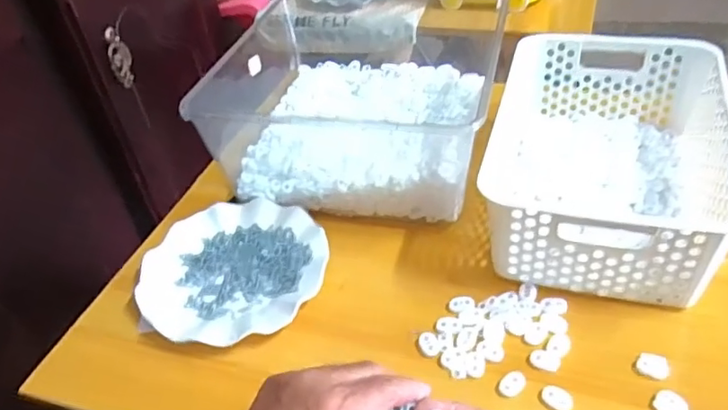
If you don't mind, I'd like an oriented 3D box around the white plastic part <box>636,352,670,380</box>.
[{"bbox_3d":[0.233,0.129,0.467,0.023,0.009,0.018,18,46,28],"label":"white plastic part"}]

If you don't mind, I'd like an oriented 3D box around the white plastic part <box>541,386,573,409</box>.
[{"bbox_3d":[0.151,0.151,0.454,0.024,0.004,0.017,27,50,34],"label":"white plastic part"}]

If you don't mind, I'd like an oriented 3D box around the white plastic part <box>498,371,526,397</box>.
[{"bbox_3d":[0.120,0.144,0.469,0.017,0.004,0.025,27,50,35],"label":"white plastic part"}]

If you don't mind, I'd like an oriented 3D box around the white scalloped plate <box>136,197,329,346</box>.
[{"bbox_3d":[-0.129,0.065,0.582,0.178,0.025,0.182,-4,39,4],"label":"white scalloped plate"}]

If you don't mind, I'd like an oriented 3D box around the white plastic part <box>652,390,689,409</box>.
[{"bbox_3d":[0.232,0.150,0.439,0.023,0.007,0.020,19,46,28],"label":"white plastic part"}]

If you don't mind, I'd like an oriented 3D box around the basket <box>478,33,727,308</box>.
[{"bbox_3d":[0.238,-0.050,0.590,0.224,0.116,0.299,8,42,18],"label":"basket"}]

